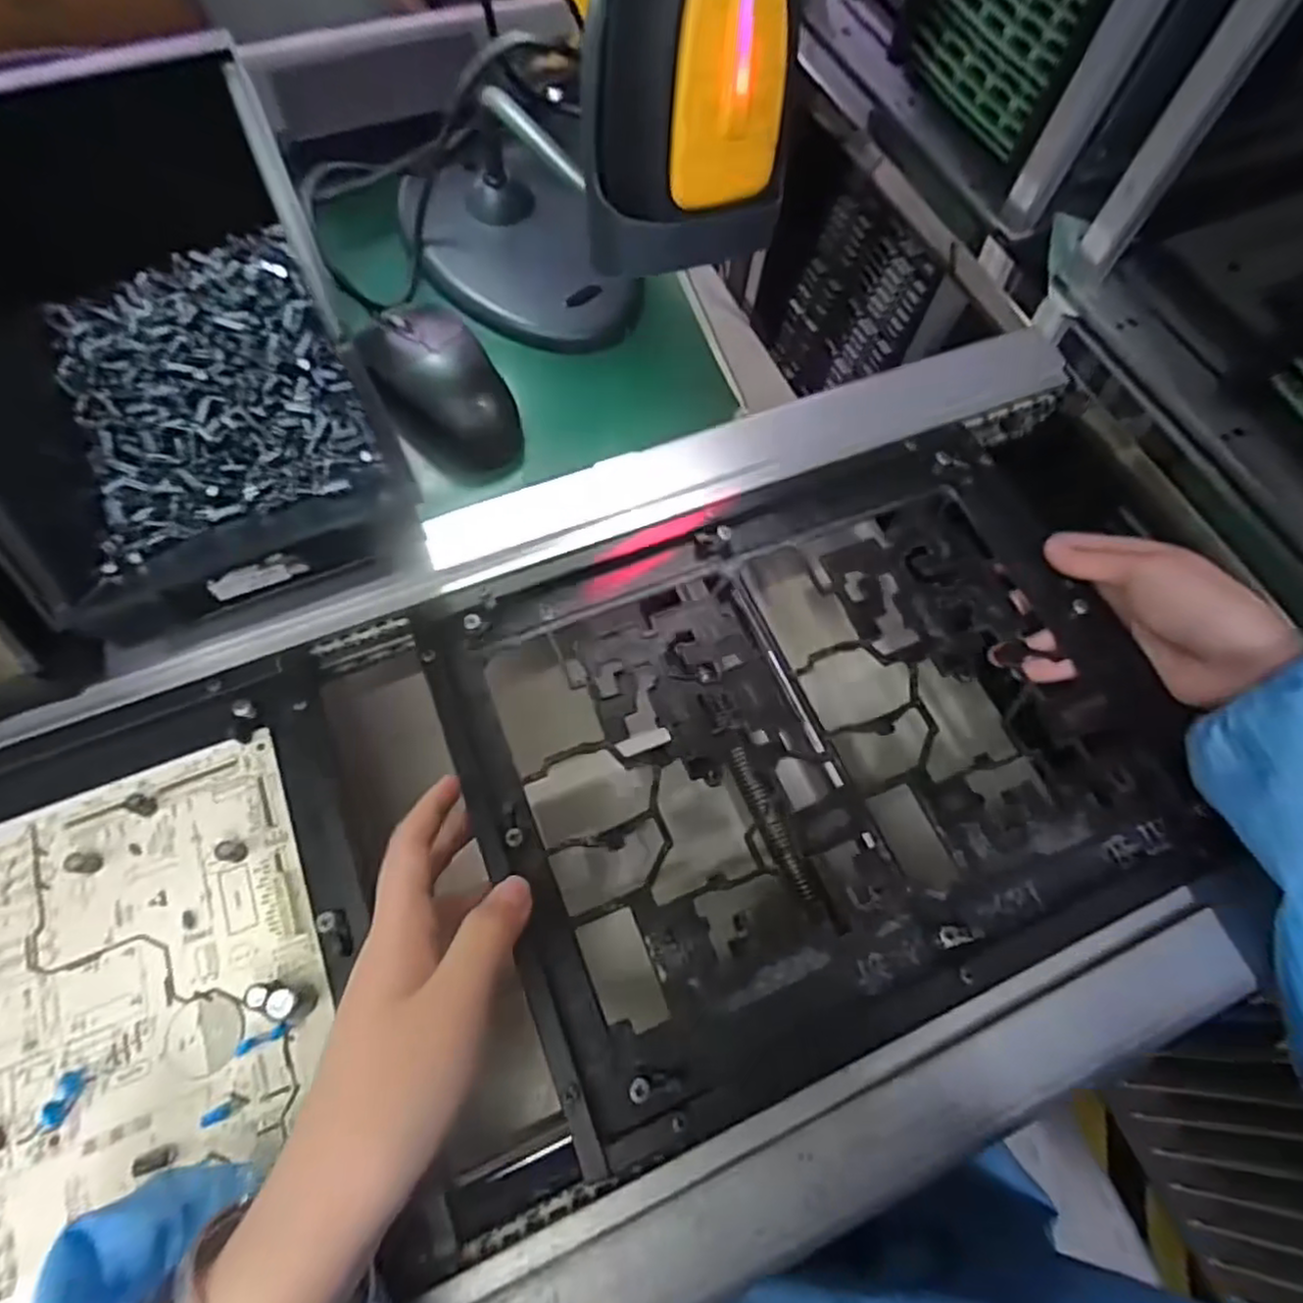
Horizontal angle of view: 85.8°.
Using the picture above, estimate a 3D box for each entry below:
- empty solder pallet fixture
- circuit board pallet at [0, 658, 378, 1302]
[{"bbox_3d":[0.082,0.037,0.343,0.324,0.020,0.261,-20,68,-11],"label":"empty solder pallet fixture"},{"bbox_3d":[-0.269,0.167,0.268,0.323,0.017,0.241,-22,68,-11],"label":"circuit board pallet"}]

